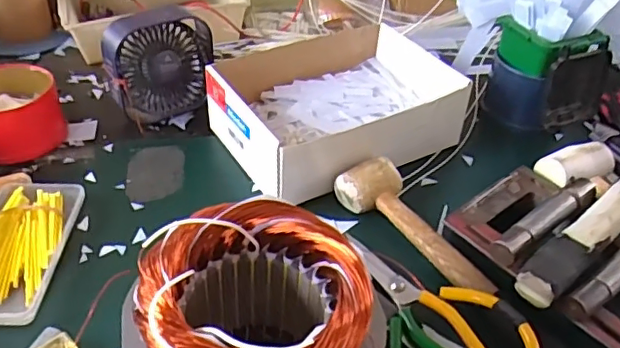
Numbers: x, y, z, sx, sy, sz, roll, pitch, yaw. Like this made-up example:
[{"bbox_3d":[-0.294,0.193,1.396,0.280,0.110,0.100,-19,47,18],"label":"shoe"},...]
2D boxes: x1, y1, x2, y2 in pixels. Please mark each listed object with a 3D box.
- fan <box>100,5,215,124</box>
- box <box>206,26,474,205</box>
[{"bbox_3d":[-0.168,-0.122,0.647,0.124,0.122,0.060,-21,26,-26],"label":"fan"},{"bbox_3d":[0.029,-0.081,0.635,0.247,0.064,0.188,-22,48,-26],"label":"box"}]

